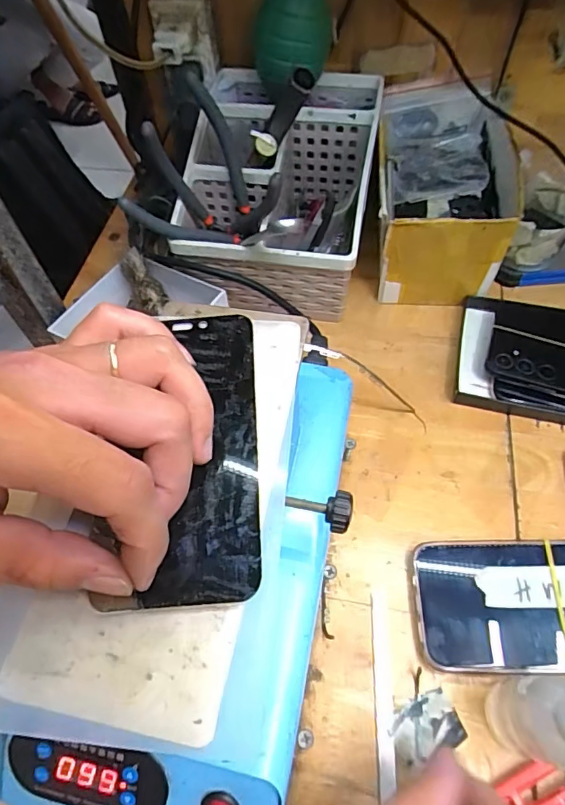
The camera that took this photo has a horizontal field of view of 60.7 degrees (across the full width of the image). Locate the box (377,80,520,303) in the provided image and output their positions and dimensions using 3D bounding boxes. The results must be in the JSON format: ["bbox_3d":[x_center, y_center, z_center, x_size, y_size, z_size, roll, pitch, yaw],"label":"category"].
[{"bbox_3d":[0.137,-0.187,0.415,0.107,0.092,0.178,4,72,6],"label":"box"}]

